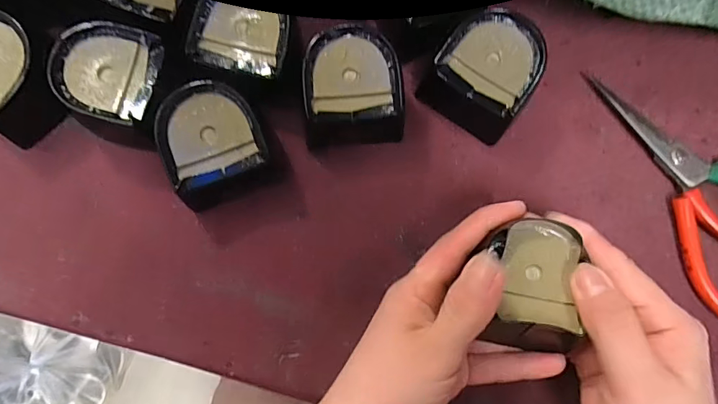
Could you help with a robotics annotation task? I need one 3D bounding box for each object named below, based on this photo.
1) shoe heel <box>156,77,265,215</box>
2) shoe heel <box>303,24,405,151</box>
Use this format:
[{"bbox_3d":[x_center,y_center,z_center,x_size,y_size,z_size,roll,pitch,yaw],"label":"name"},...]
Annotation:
[{"bbox_3d":[-0.084,-0.033,0.269,0.056,0.040,0.064,-20,83,-4],"label":"shoe heel"},{"bbox_3d":[-0.003,-0.067,0.279,0.056,0.040,0.062,1,82,-1],"label":"shoe heel"}]

